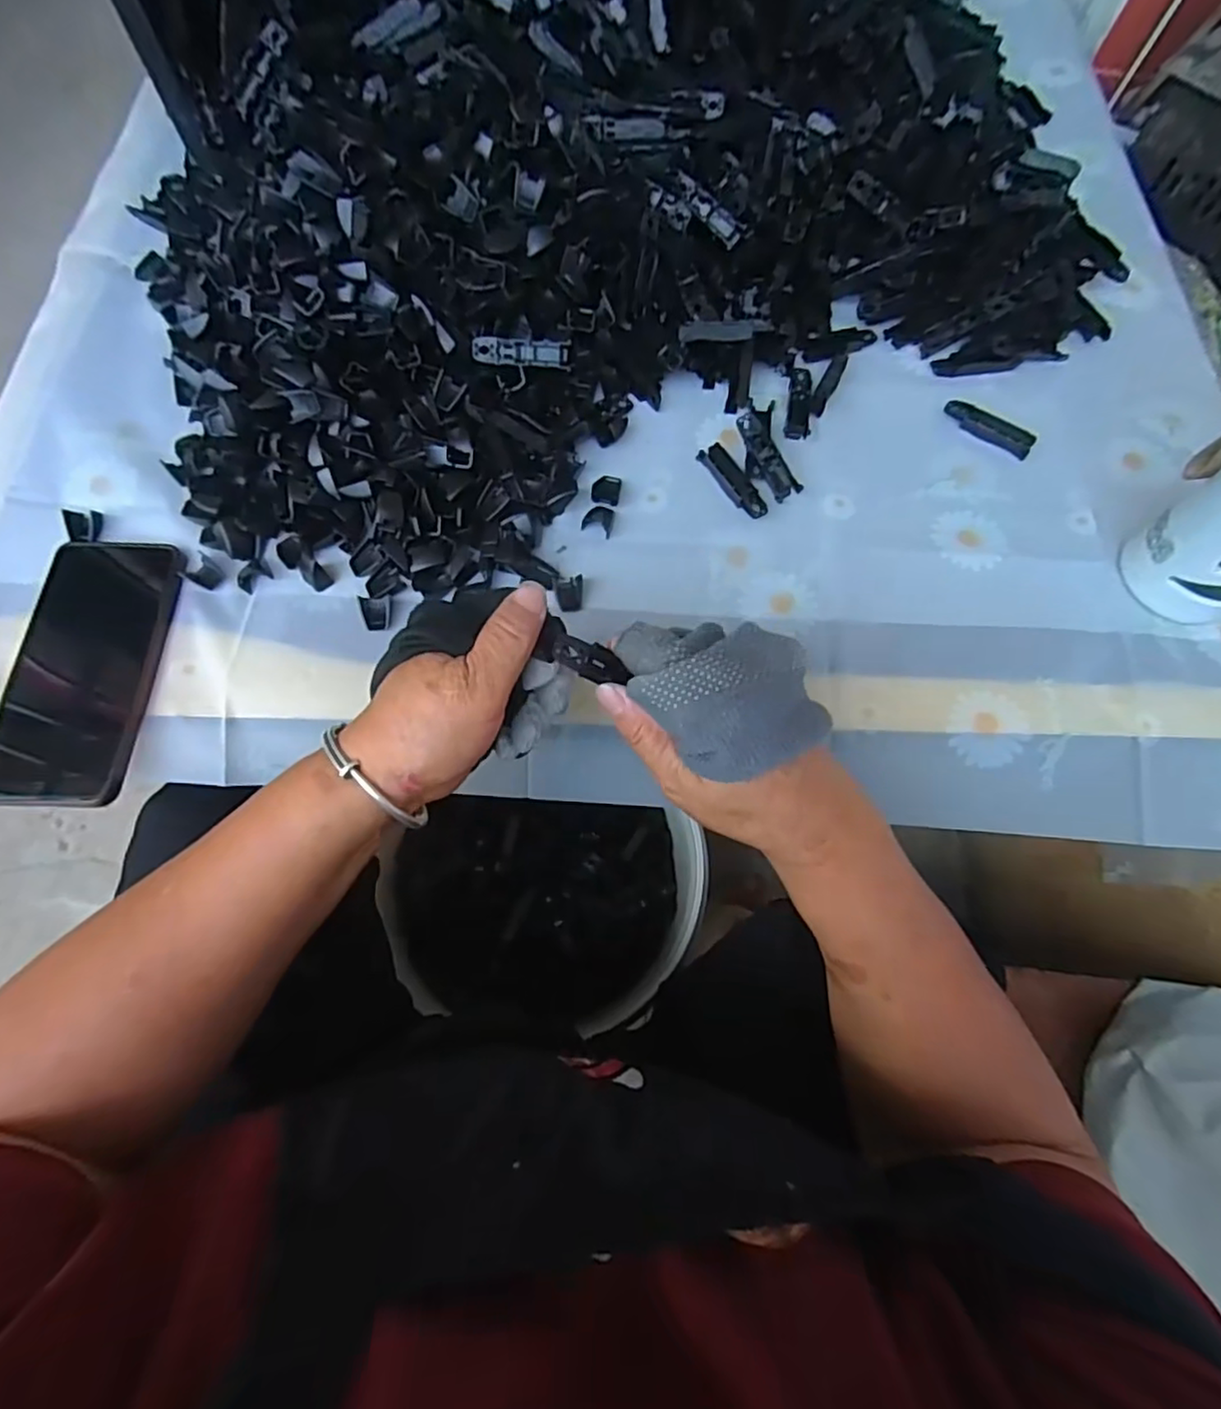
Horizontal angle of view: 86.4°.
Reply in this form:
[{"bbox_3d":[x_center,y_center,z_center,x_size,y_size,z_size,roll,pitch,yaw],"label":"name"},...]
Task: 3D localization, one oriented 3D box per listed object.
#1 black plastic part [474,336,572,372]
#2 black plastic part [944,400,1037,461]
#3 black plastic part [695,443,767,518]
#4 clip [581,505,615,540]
[{"bbox_3d":[-0.059,-0.235,0.434,0.065,0.009,0.017,4,99,-2],"label":"black plastic part"},{"bbox_3d":[0.270,-0.198,0.464,0.065,0.006,0.023,37,74,12],"label":"black plastic part"},{"bbox_3d":[0.084,-0.153,0.444,0.019,0.005,0.065,-28,73,-10],"label":"black plastic part"},{"bbox_3d":[-0.008,-0.124,0.431,0.020,0.010,0.021,9,70,3],"label":"clip"}]

